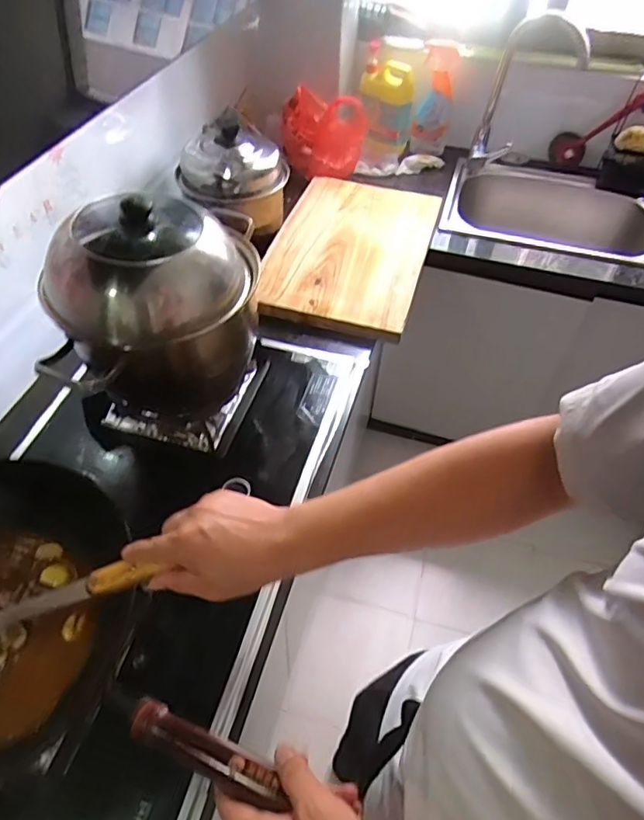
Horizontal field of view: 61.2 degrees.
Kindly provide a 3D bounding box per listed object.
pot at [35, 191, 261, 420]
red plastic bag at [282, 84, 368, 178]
[{"bbox_3d":[-0.214,-0.129,0.726,0.284,0.246,0.234,-17,52,-16],"label":"pot"},{"bbox_3d":[0.006,-0.672,1.324,0.190,0.162,0.143,9,50,5],"label":"red plastic bag"}]

